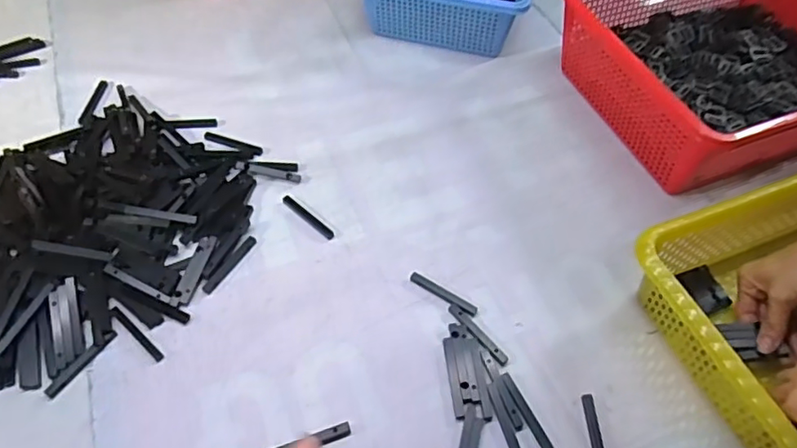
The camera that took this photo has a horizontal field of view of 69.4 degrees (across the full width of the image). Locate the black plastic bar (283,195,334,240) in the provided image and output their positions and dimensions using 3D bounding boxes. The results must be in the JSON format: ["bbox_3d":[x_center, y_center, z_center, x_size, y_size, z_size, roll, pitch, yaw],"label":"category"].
[{"bbox_3d":[-0.100,-0.008,0.637,0.076,0.004,0.012,37,62,23],"label":"black plastic bar"}]

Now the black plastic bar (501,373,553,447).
[{"bbox_3d":[0.114,0.166,0.511,0.013,0.004,0.075,-22,57,-16],"label":"black plastic bar"}]

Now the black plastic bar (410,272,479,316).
[{"bbox_3d":[0.046,0.070,0.585,0.076,0.004,0.012,30,59,19],"label":"black plastic bar"}]

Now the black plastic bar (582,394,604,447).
[{"bbox_3d":[0.172,0.186,0.501,0.011,0.006,0.075,-1,54,-1],"label":"black plastic bar"}]

